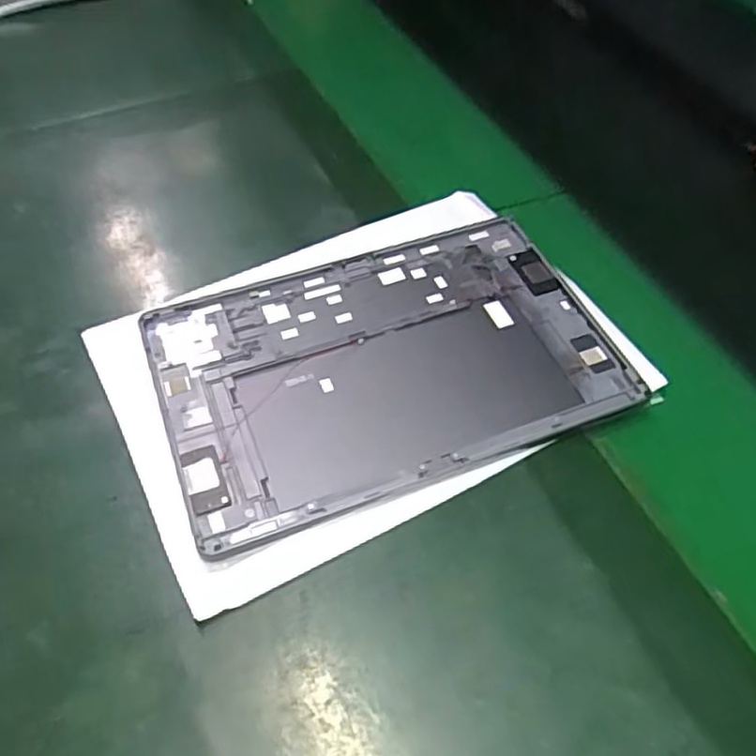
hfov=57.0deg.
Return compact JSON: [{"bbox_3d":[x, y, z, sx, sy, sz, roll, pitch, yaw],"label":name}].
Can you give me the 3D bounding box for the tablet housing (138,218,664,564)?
[{"bbox_3d":[0.004,-0.010,0.411,0.256,0.007,0.168,-17,55,-14],"label":"tablet housing"}]

